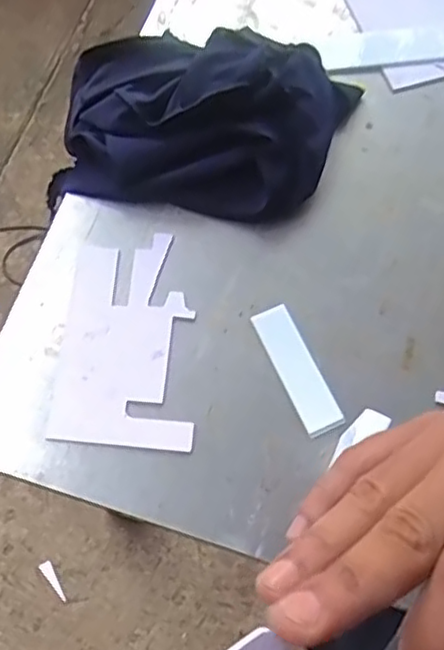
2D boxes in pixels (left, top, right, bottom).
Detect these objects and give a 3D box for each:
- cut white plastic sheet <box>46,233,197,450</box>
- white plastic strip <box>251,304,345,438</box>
[{"bbox_3d":[-0.096,0.013,0.673,0.132,0.005,0.217,3,68,1],"label":"cut white plastic sheet"},{"bbox_3d":[0.076,0.043,0.664,0.040,0.007,0.135,-23,72,-8],"label":"white plastic strip"}]

